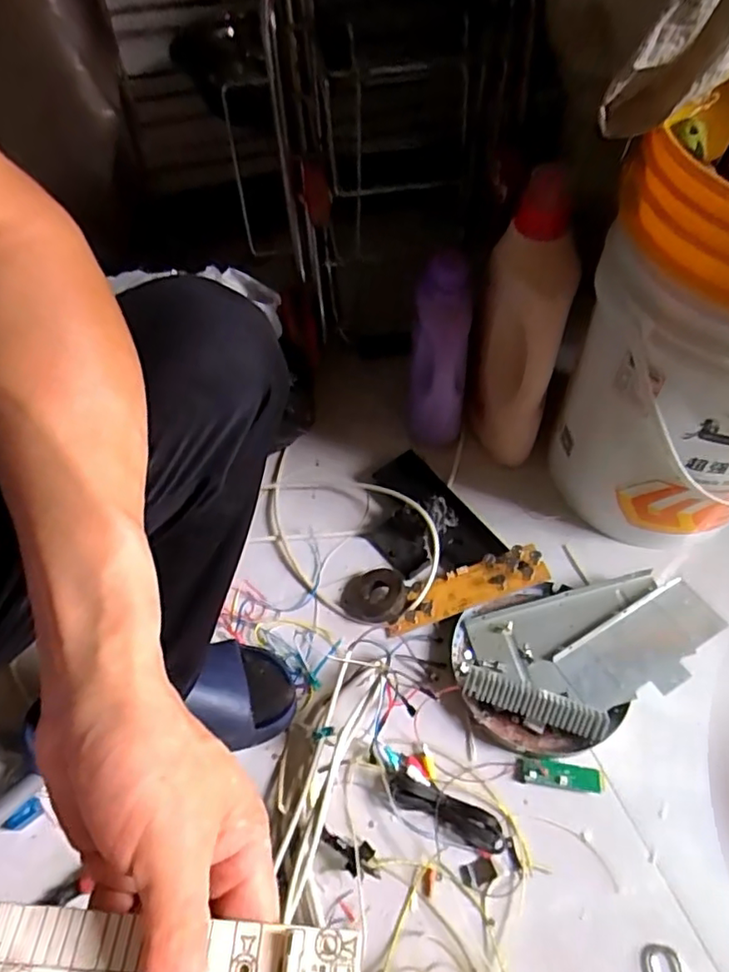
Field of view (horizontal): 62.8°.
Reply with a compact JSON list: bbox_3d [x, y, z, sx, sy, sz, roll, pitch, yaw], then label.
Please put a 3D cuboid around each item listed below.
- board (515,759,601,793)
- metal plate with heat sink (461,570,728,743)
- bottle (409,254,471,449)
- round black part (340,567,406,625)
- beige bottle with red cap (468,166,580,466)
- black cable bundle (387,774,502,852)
[{"bbox_3d":[0.203,0.304,0.627,0.086,0.007,0.024,5,56,4],"label":"board"},{"bbox_3d":[0.256,0.195,0.681,0.296,0.043,0.165,-8,56,-5],"label":"metal plate with heat sink"},{"bbox_3d":[0.095,-0.159,0.776,0.072,0.253,0.074,1,56,1],"label":"bottle"},{"bbox_3d":[0.012,0.134,0.737,0.081,0.025,0.065,2,48,28],"label":"round black part"},{"bbox_3d":[0.186,-0.169,0.721,0.100,0.366,0.117,18,58,12],"label":"beige bottle with red cap"},{"bbox_3d":[0.084,0.330,0.606,0.121,0.017,0.033,21,59,14],"label":"black cable bundle"}]

